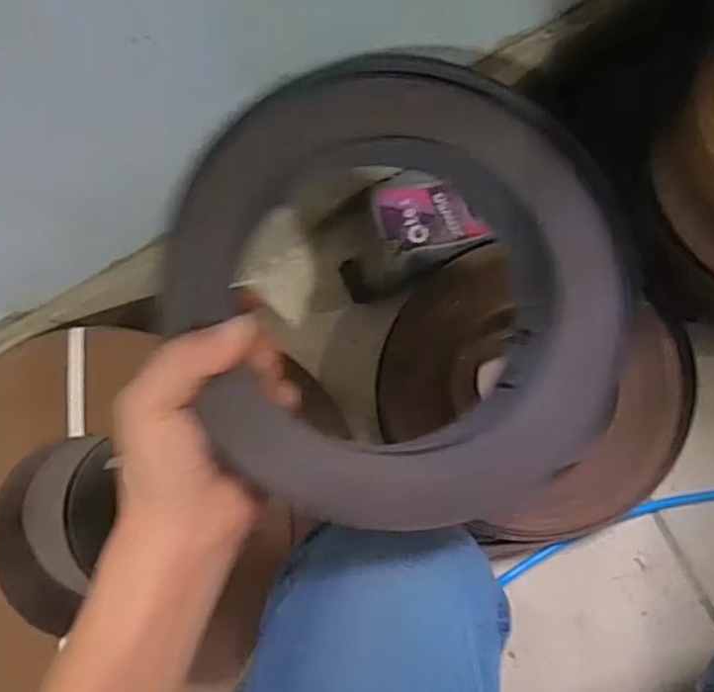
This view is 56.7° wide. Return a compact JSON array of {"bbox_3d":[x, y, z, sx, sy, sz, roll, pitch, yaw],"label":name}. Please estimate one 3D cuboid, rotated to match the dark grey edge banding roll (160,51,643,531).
[{"bbox_3d":[0.021,-0.033,0.350,0.241,0.050,0.227,0,88,3],"label":"dark grey edge banding roll"}]

